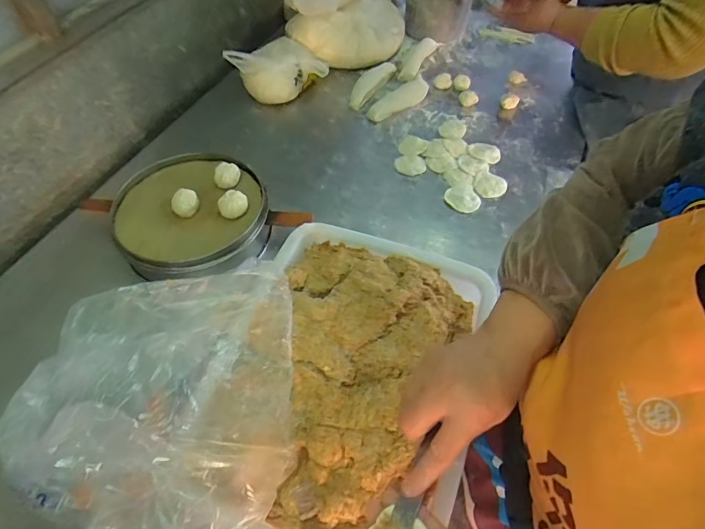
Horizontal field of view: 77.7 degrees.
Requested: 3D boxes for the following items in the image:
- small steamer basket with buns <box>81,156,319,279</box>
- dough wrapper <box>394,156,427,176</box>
[{"bbox_3d":[-0.255,-0.084,0.720,0.306,0.079,0.236,-30,59,-18],"label":"small steamer basket with buns"},{"bbox_3d":[0.112,-0.191,0.841,0.058,0.013,0.042,0,55,2],"label":"dough wrapper"}]

